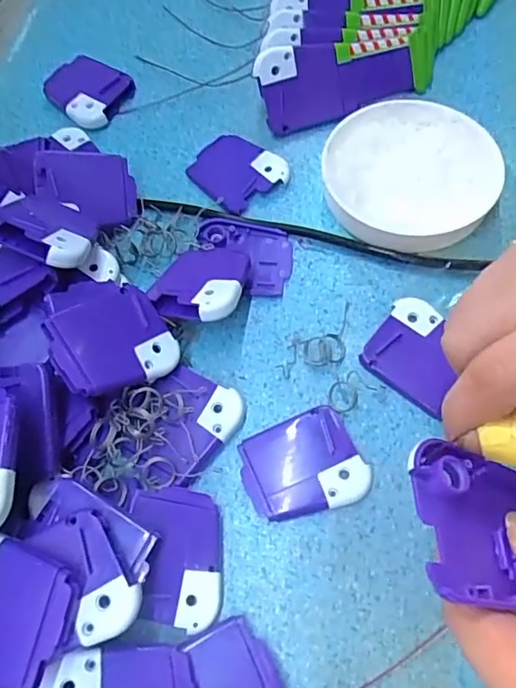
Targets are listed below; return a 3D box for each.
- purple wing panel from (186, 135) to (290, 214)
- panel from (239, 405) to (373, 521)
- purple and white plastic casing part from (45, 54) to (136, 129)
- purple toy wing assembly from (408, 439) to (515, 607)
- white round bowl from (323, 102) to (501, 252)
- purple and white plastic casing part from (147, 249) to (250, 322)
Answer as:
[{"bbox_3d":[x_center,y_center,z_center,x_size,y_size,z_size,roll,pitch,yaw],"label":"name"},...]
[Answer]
[{"bbox_3d":[-0.015,-0.120,0.360,0.049,0.008,0.061,-40,69,-12],"label":"purple wing panel"},{"bbox_3d":[0.023,0.064,0.279,0.060,0.009,0.052,-25,66,-6],"label":"panel"},{"bbox_3d":[-0.128,-0.191,0.398,0.063,0.013,0.050,37,74,19],"label":"purple and white plastic casing part"},{"bbox_3d":[0.106,0.068,0.189,0.114,0.012,0.049,14,61,-17],"label":"purple toy wing assembly"},{"bbox_3d":[0.094,-0.104,0.335,0.103,0.027,0.104,-2,66,5],"label":"white round bowl"},{"bbox_3d":[-0.033,-0.036,0.308,0.051,0.011,0.065,0,39,11],"label":"purple and white plastic casing part"}]

